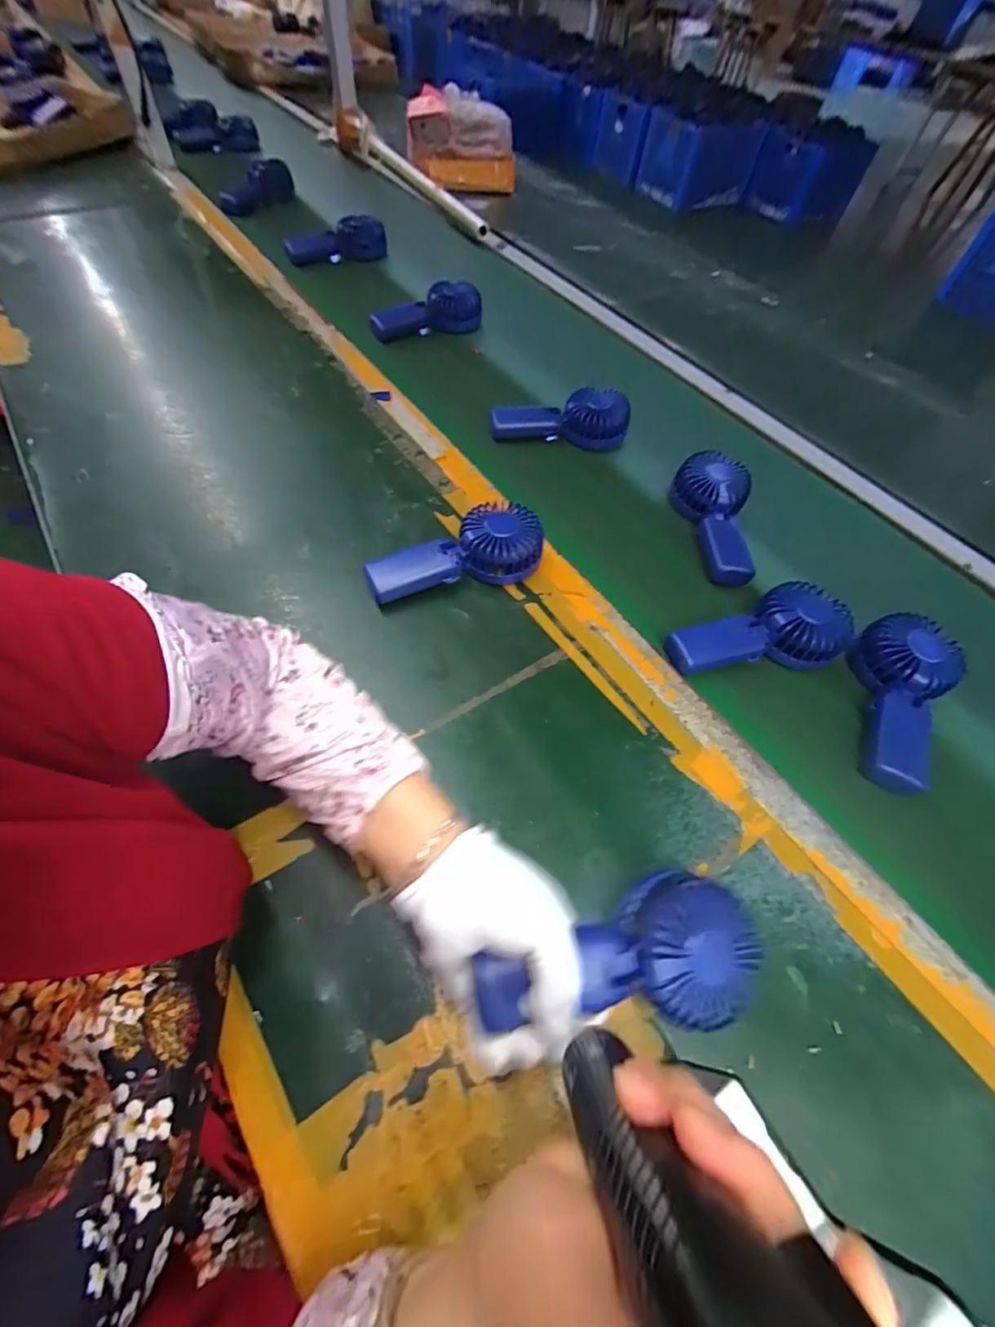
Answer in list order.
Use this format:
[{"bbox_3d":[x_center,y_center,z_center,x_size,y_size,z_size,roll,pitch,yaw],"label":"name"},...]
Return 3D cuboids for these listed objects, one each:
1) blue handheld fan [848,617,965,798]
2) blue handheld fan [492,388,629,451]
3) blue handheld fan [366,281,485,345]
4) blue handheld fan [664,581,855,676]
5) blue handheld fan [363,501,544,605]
[{"bbox_3d":[0.367,0.029,0.456,0.084,0.050,0.172,31,61,14],"label":"blue handheld fan"},{"bbox_3d":[0.083,-0.324,0.651,0.182,0.057,0.074,0,58,-4],"label":"blue handheld fan"},{"bbox_3d":[-0.107,-0.544,0.768,0.181,0.062,0.060,-14,60,-14],"label":"blue handheld fan"},{"bbox_3d":[0.258,-0.025,0.478,0.178,0.033,0.084,-17,61,-14],"label":"blue handheld fan"},{"bbox_3d":[-0.044,-0.114,0.499,0.175,0.045,0.078,-11,60,-11],"label":"blue handheld fan"}]

